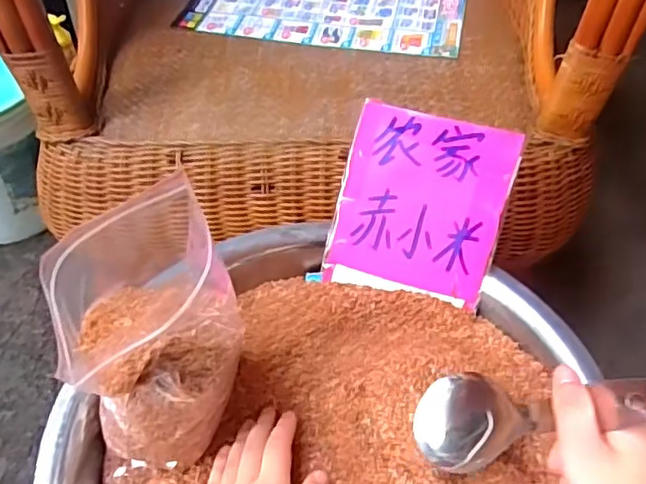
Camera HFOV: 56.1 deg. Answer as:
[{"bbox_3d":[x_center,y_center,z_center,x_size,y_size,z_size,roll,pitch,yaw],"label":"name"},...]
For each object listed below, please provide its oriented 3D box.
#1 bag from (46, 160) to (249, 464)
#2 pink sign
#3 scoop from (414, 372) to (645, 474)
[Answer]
[{"bbox_3d":[-0.118,0.063,0.424,0.116,0.188,0.124,-20,50,-19],"label":"bag"},{"bbox_3d":[0.087,-0.031,0.550,0.146,0.165,0.006,17,8,13],"label":"pink sign"},{"bbox_3d":[0.123,0.112,0.384,0.032,0.196,0.063,47,52,-11],"label":"scoop"}]

